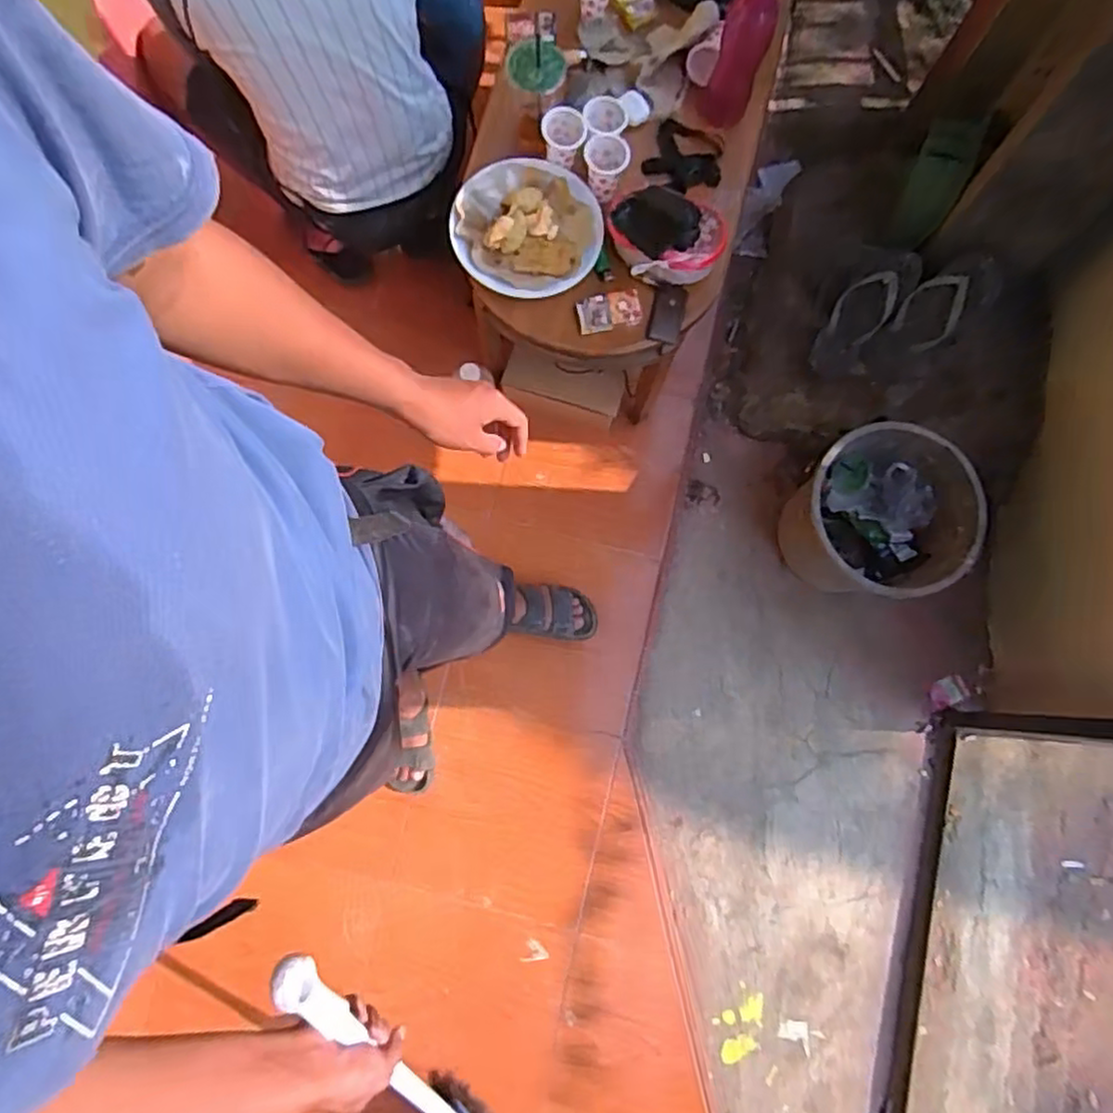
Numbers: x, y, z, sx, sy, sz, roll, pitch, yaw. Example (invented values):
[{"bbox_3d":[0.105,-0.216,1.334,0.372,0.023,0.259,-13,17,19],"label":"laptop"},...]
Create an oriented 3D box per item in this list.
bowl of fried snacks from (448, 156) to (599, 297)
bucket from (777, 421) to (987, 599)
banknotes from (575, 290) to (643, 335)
[{"bbox_3d":[-0.049,-0.541,1.163,0.237,0.048,0.231,0,80,0],"label":"bowl of fried snacks"},{"bbox_3d":[0.675,-0.080,1.489,0.323,0.298,0.300,0,80,-1],"label":"bucket"},{"bbox_3d":[0.088,-0.405,1.152,0.111,0.009,0.064,-14,84,-10],"label":"banknotes"}]

